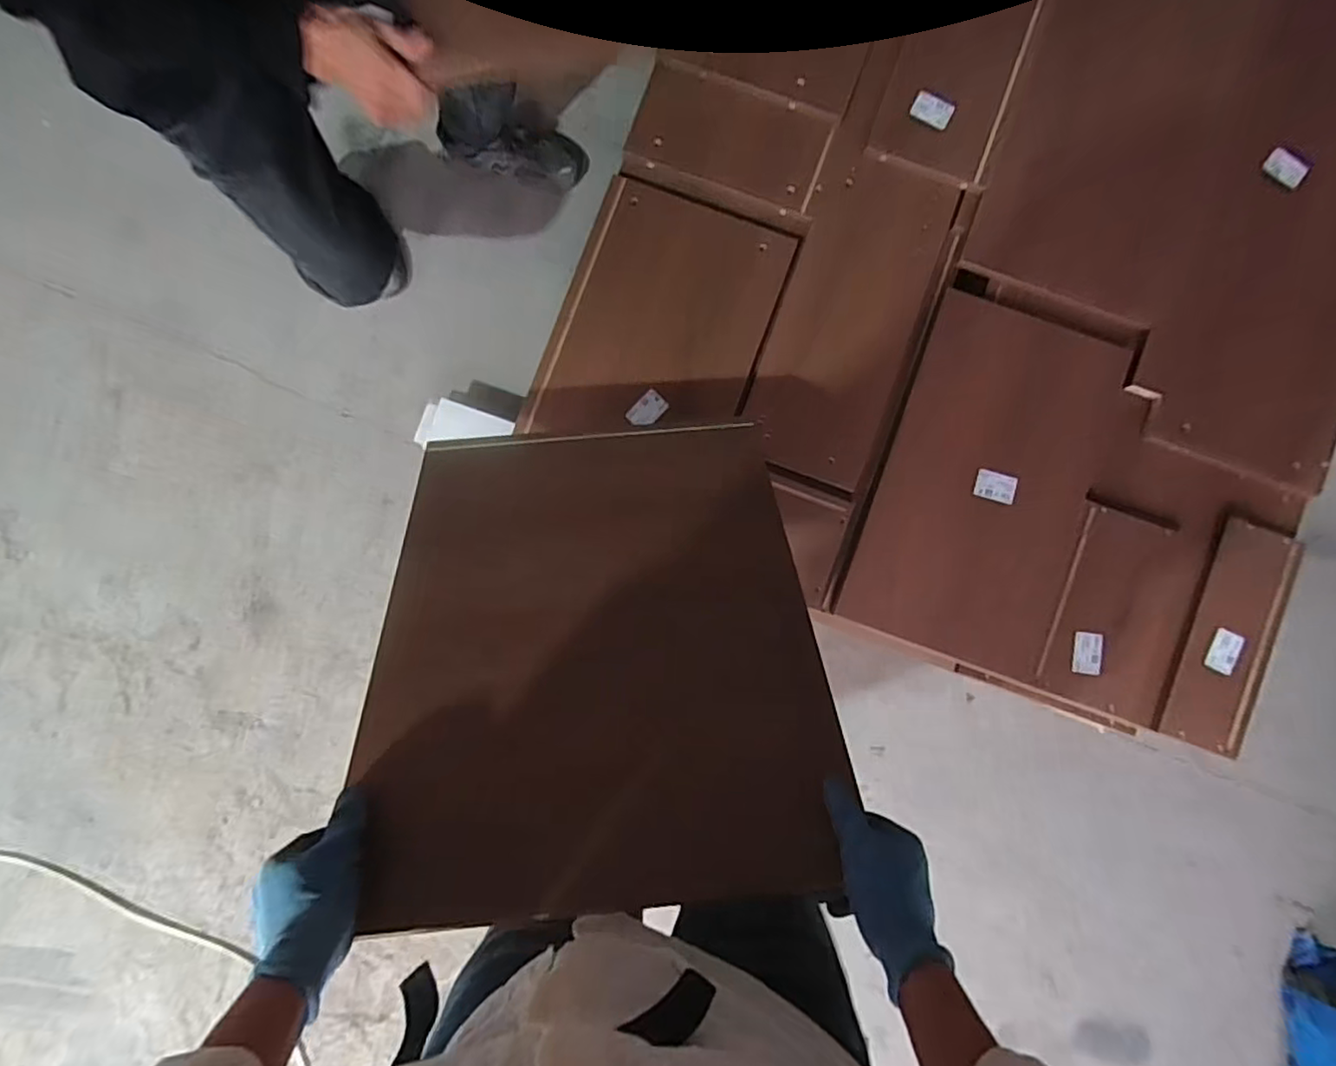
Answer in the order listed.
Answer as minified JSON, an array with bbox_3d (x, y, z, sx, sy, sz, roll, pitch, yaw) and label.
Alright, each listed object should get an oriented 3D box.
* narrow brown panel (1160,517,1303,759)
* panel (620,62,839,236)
[{"bbox_3d":[0.849,0.156,0.926,0.105,0.016,0.339,19,88,1],"label":"narrow brown panel"},{"bbox_3d":[0.100,-0.628,1.005,0.308,0.028,0.185,20,88,1],"label":"panel"}]

